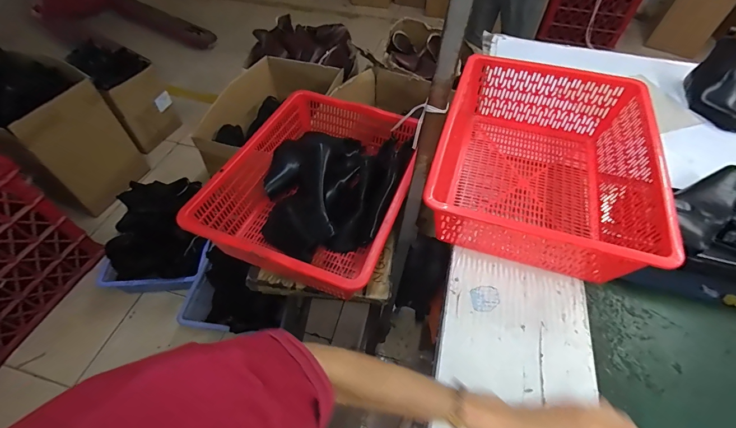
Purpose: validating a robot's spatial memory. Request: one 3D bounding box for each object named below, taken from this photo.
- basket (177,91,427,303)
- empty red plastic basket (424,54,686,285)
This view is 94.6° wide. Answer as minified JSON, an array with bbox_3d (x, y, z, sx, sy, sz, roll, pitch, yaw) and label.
[{"bbox_3d":[-0.091,-0.072,0.772,0.358,0.155,0.505,17,53,12],"label":"basket"},{"bbox_3d":[0.332,-0.105,0.680,0.363,0.158,0.456,16,53,11],"label":"empty red plastic basket"}]

